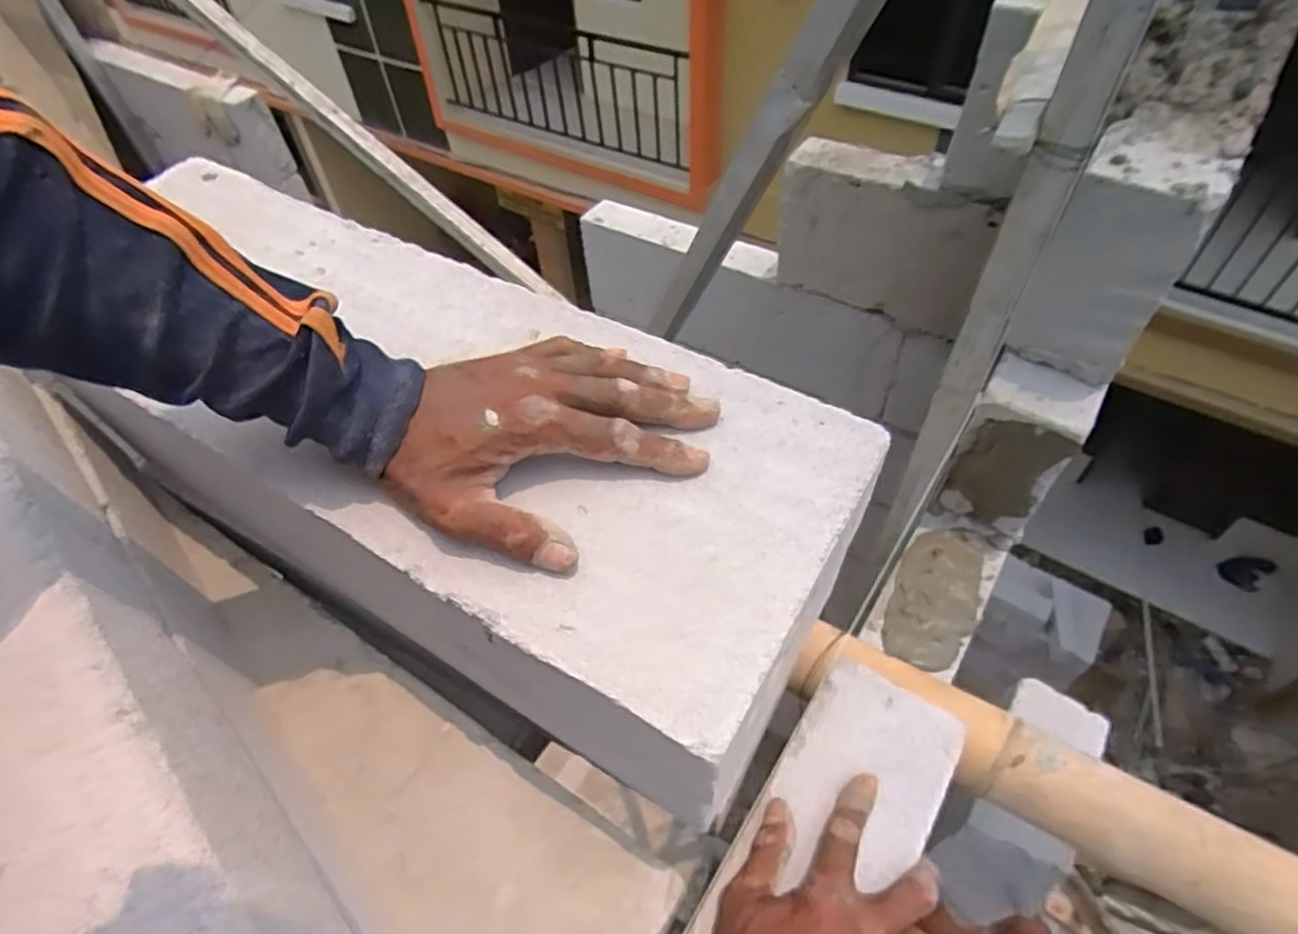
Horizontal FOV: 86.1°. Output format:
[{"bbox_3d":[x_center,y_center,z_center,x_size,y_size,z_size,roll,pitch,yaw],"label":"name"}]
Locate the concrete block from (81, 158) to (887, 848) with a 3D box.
[{"bbox_3d":[-0.153,-0.013,0.460,0.553,0.140,0.215,25,57,22],"label":"concrete block"}]

